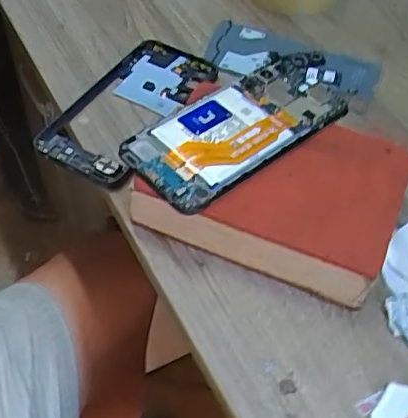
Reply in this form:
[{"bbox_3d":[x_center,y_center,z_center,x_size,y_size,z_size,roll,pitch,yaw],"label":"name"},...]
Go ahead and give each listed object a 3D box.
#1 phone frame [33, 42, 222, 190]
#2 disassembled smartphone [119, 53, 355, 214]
[{"bbox_3d":[-0.059,-0.080,0.466,0.084,0.015,0.160,21,54,14],"label":"phone frame"},{"bbox_3d":[0.028,-0.060,0.399,0.166,0.015,0.072,-33,60,-26],"label":"disassembled smartphone"}]

